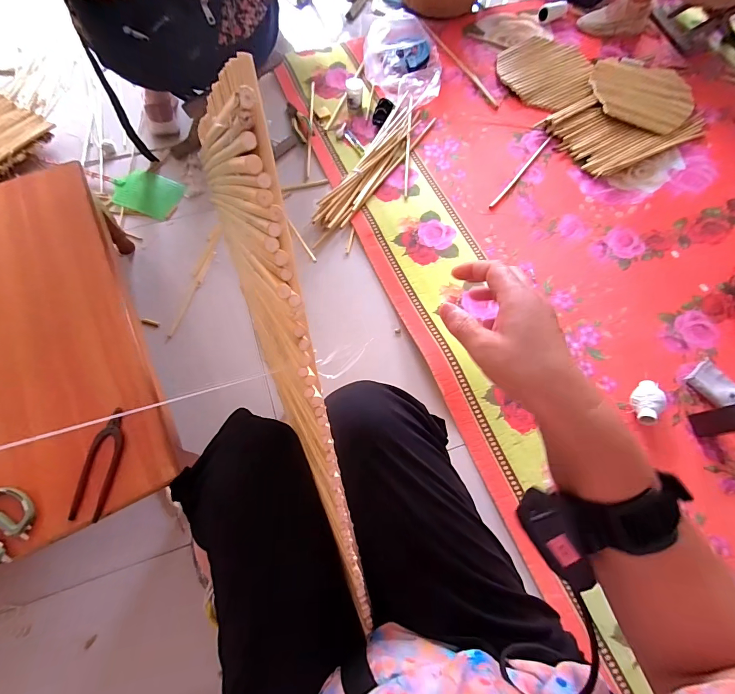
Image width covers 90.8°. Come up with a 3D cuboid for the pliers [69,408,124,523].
[{"bbox_3d":[-0.387,0.167,0.529,0.044,0.011,0.155,7,67,2],"label":"pliers"}]

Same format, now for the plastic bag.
[{"bbox_3d":[0.114,-0.927,1.164,0.252,0.122,0.283,3,69,2],"label":"plastic bag"}]

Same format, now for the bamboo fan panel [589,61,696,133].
[{"bbox_3d":[0.863,-0.808,1.152,0.309,0.019,0.245,30,79,9],"label":"bamboo fan panel"}]

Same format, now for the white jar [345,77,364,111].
[{"bbox_3d":[-0.039,-0.795,1.139,0.053,0.071,0.058,0,69,1],"label":"white jar"}]

